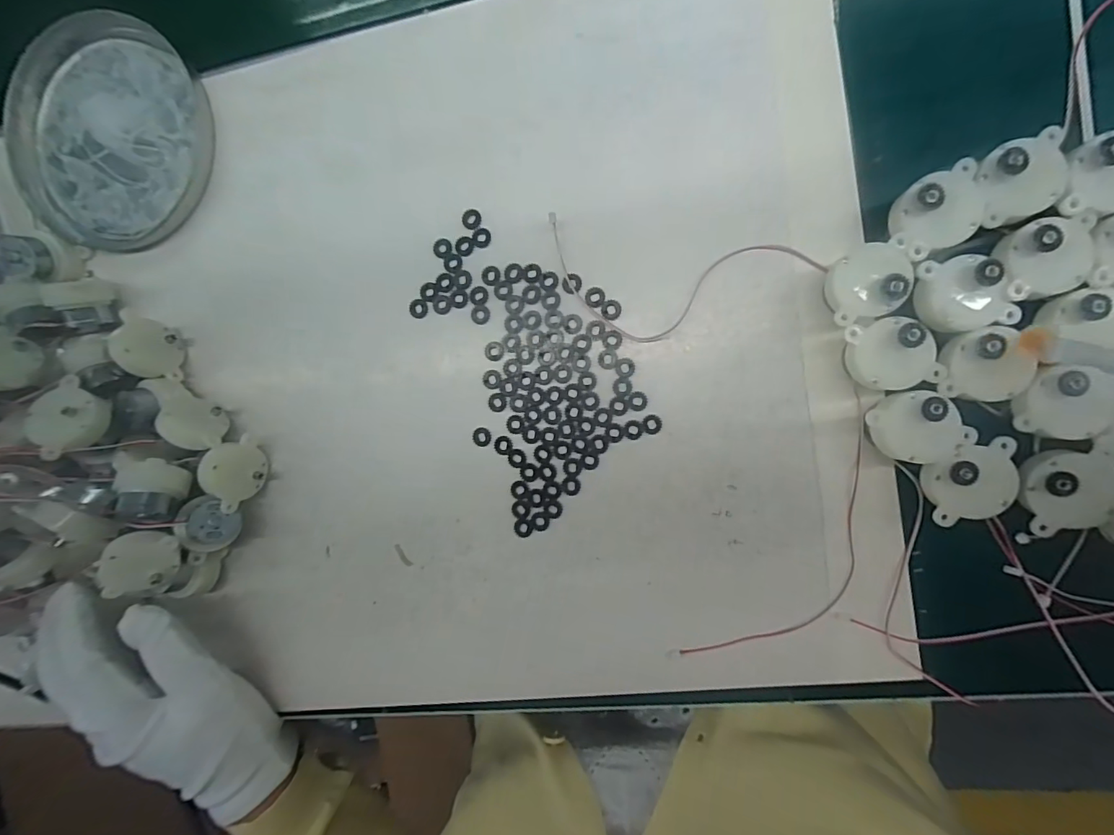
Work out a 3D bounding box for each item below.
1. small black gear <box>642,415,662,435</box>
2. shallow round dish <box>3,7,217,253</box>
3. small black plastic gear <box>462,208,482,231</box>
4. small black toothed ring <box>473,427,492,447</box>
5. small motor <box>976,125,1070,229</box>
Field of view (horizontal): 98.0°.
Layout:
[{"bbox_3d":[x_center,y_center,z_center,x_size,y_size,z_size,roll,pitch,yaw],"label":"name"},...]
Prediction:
[{"bbox_3d":[0.050,0.004,0.255,0.010,0.004,0.010,1,93,9],"label":"small black gear"},{"bbox_3d":[-0.274,-0.173,0.296,0.135,0.018,0.133,1,93,9],"label":"shallow round dish"},{"bbox_3d":[-0.047,-0.109,0.264,0.010,0.004,0.011,1,93,9],"label":"small black plastic gear"},{"bbox_3d":[-0.042,0.011,0.269,0.011,0.004,0.010,1,93,9],"label":"small black toothed ring"},{"bbox_3d":[0.197,-0.101,0.213,0.035,0.029,0.030,-20,90,10],"label":"small motor"}]

